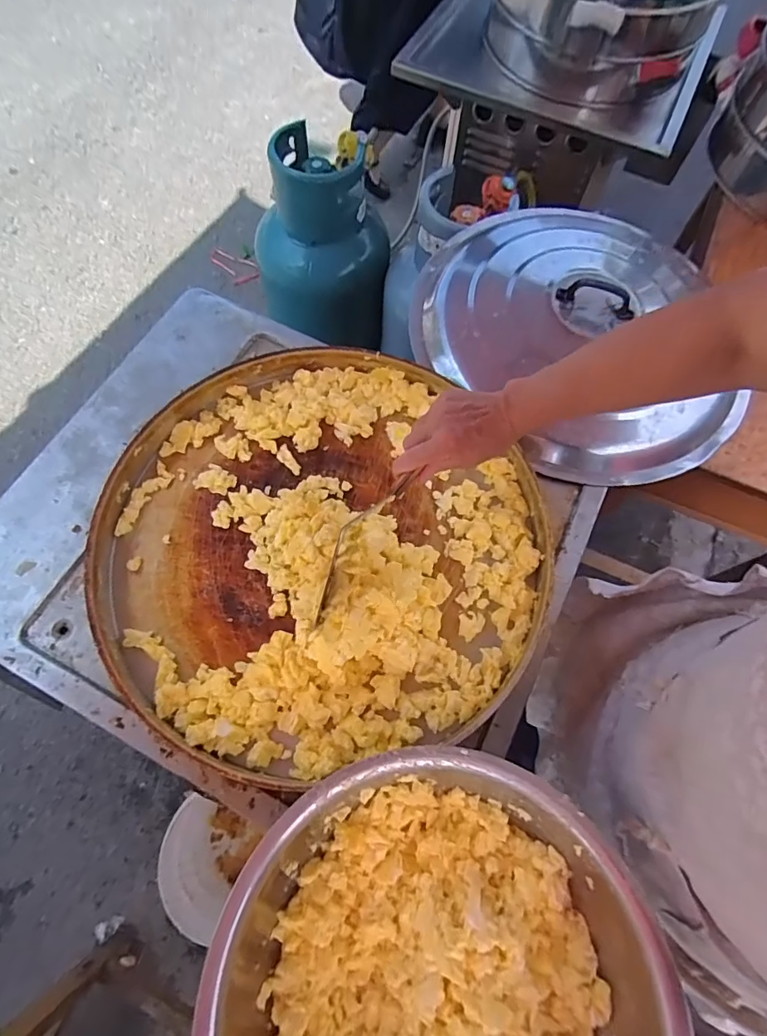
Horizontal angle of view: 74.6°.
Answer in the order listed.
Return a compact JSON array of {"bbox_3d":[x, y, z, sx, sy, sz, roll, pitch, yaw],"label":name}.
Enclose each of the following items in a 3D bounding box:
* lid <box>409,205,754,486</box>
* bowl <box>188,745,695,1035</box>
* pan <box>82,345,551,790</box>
[{"bbox_3d":[0.291,-0.310,0.817,0.477,0.119,0.493,0,66,1],"label":"lid"},{"bbox_3d":[0.052,0.422,0.439,0.378,0.125,0.390,0,66,1],"label":"bowl"},{"bbox_3d":[-0.071,0.024,0.617,0.521,0.068,0.528,0,66,1],"label":"pan"}]

